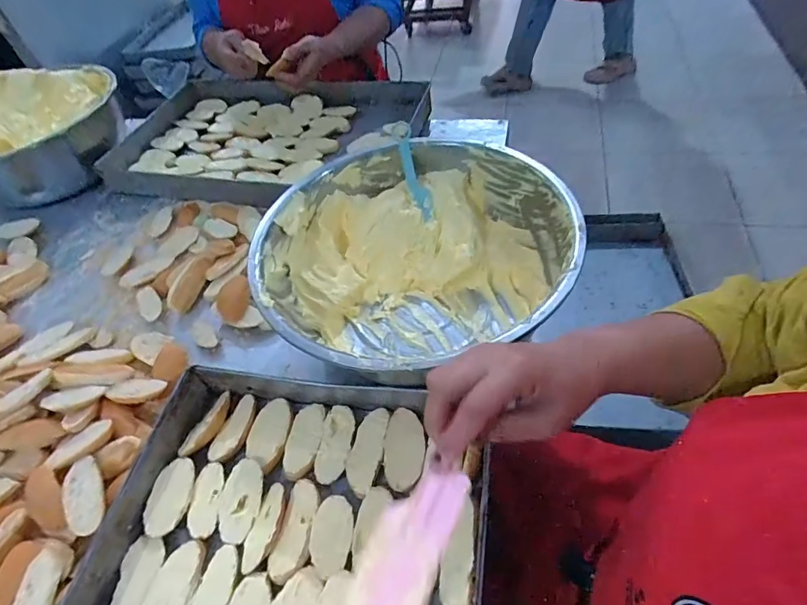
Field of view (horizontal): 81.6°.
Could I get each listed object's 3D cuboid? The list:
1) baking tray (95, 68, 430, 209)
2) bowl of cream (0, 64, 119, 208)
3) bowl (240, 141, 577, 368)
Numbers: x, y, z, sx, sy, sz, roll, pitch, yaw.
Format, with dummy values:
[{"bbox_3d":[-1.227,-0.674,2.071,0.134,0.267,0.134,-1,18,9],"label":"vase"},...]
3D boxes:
[{"bbox_3d":[-0.291,-0.352,0.947,0.612,0.088,0.443,15,54,21],"label":"baking tray"},{"bbox_3d":[-0.763,-0.339,0.952,0.361,0.154,0.289,-23,50,-10],"label":"bowl of cream"},{"bbox_3d":[0.008,-0.054,0.601,0.366,0.146,0.348,-5,50,6],"label":"bowl"}]

